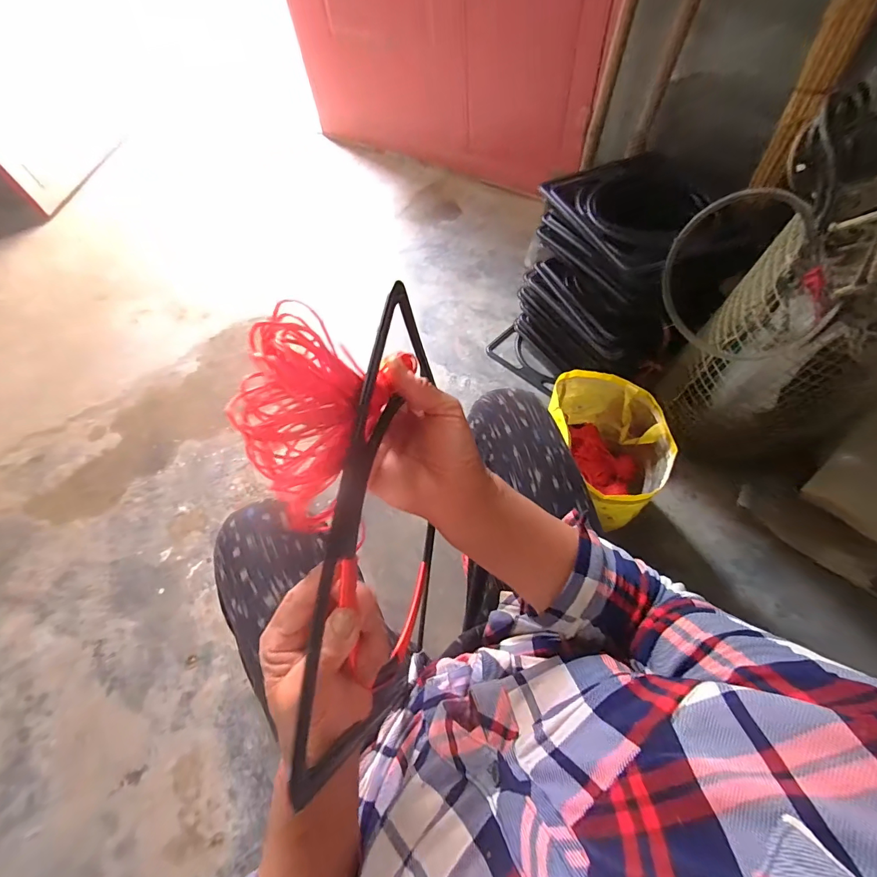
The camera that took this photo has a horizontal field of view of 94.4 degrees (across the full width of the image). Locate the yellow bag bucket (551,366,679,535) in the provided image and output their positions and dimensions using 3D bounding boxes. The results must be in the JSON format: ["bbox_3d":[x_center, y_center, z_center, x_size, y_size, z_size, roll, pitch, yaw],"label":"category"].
[{"bbox_3d":[0.318,0.032,0.804,0.215,0.207,0.265,9,61,10],"label":"yellow bag bucket"}]

